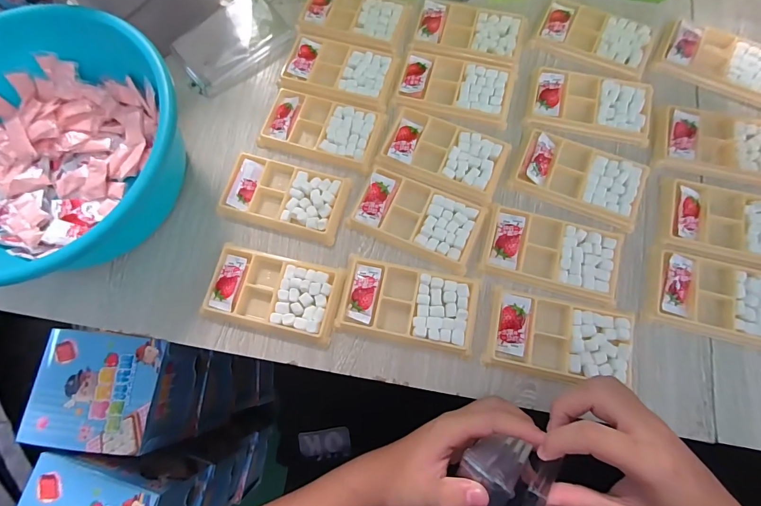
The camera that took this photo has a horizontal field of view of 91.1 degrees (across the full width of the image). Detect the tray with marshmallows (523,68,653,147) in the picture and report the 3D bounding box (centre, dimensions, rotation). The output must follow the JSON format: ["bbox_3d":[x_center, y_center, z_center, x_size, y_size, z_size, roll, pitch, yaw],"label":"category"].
[{"bbox_3d":[0.243,-0.172,0.433,0.136,0.010,0.078,11,76,5],"label":"tray with marshmallows"}]

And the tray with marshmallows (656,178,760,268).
[{"bbox_3d":[0.365,-0.028,0.384,0.144,0.015,0.083,16,76,7],"label":"tray with marshmallows"}]

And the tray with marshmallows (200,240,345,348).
[{"bbox_3d":[-0.111,0.041,0.387,0.133,0.017,0.078,13,76,6],"label":"tray with marshmallows"}]

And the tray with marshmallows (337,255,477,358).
[{"bbox_3d":[0.029,0.051,0.378,0.136,0.012,0.076,11,76,6],"label":"tray with marshmallows"}]

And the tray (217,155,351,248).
[{"bbox_3d":[-0.106,-0.062,0.415,0.133,0.013,0.078,15,76,6],"label":"tray"}]

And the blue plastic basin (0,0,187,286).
[{"bbox_3d":[-0.331,-0.106,0.390,0.272,0.102,0.248,-1,75,2],"label":"blue plastic basin"}]

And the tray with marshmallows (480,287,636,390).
[{"bbox_3d":[0.174,0.084,0.361,0.132,0.016,0.074,12,76,6],"label":"tray with marshmallows"}]

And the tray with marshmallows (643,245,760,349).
[{"bbox_3d":[0.338,0.044,0.364,0.141,0.012,0.079,14,76,6],"label":"tray with marshmallows"}]

